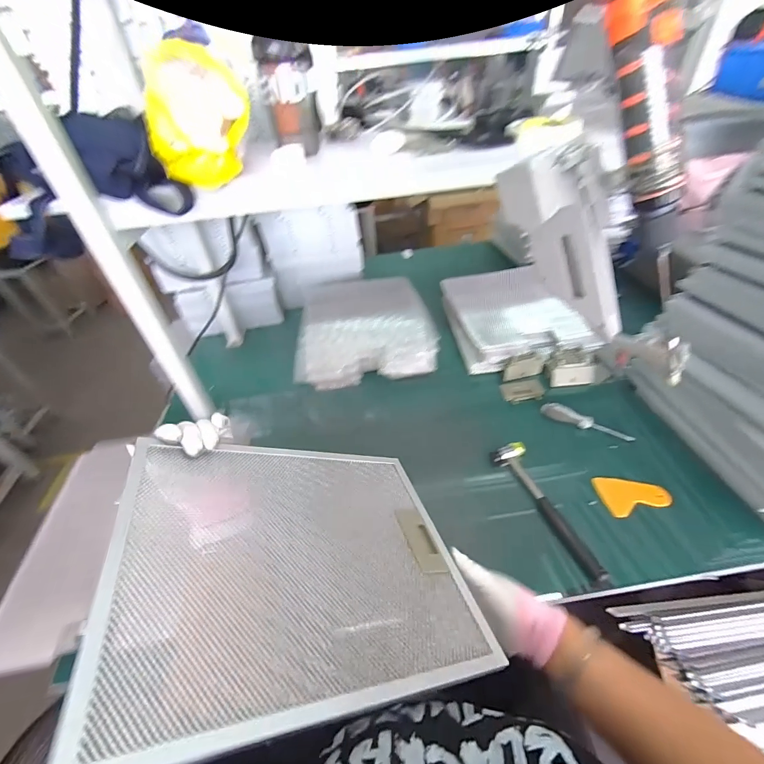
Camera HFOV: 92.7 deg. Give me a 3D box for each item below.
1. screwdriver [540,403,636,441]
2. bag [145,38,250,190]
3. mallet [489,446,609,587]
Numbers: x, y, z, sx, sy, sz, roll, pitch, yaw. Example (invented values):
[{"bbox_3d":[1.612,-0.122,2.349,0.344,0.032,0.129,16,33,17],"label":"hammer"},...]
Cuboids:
[{"bbox_3d":[0.398,0.080,0.710,0.165,0.037,0.028,18,47,25],"label":"screwdriver"},{"bbox_3d":[-0.238,-0.334,0.470,0.107,0.141,0.103,31,54,34],"label":"bag"},{"bbox_3d":[0.272,0.200,0.601,0.053,0.030,0.249,-17,43,-12],"label":"mallet"}]

